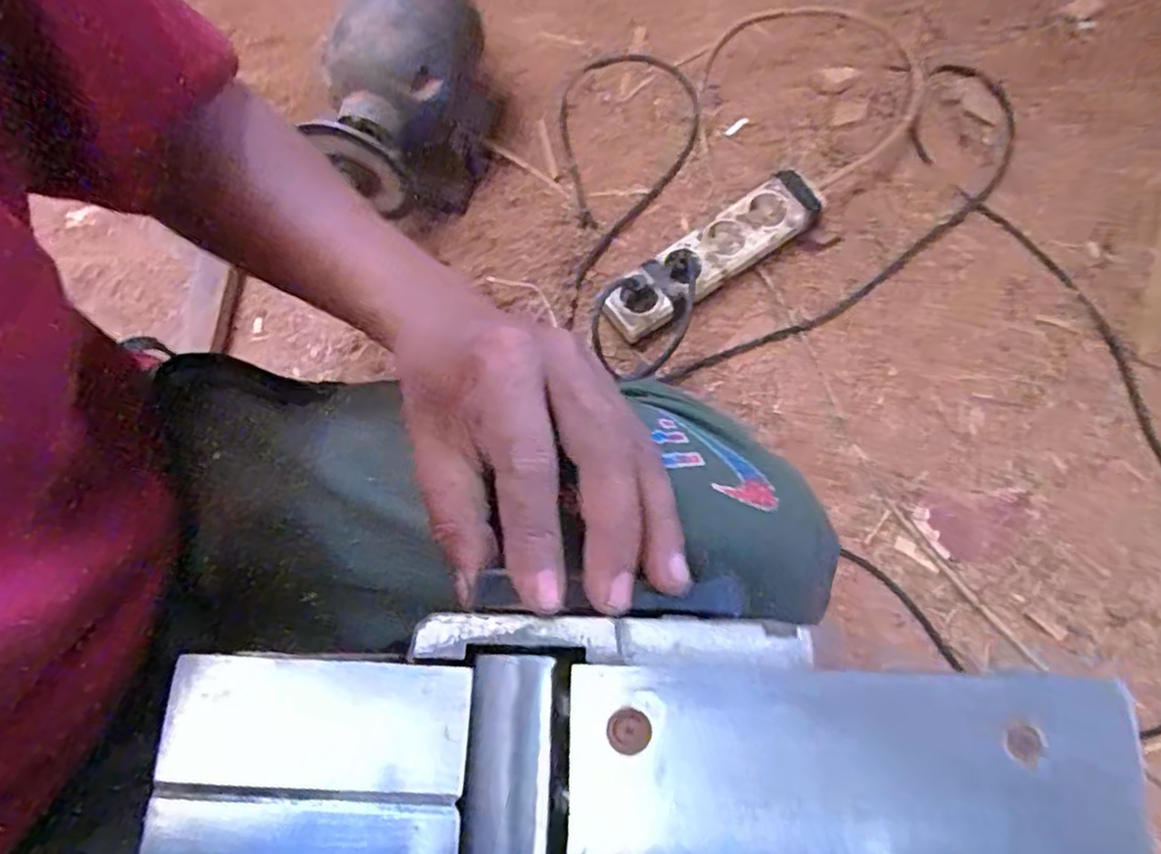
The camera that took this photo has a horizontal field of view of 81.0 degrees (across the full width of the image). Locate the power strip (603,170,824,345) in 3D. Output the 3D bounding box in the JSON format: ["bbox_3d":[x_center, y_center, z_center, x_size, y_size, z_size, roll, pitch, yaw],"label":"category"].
[{"bbox_3d":[0.135,-0.170,0.685,0.241,0.054,0.062,-34,72,-11],"label":"power strip"}]

